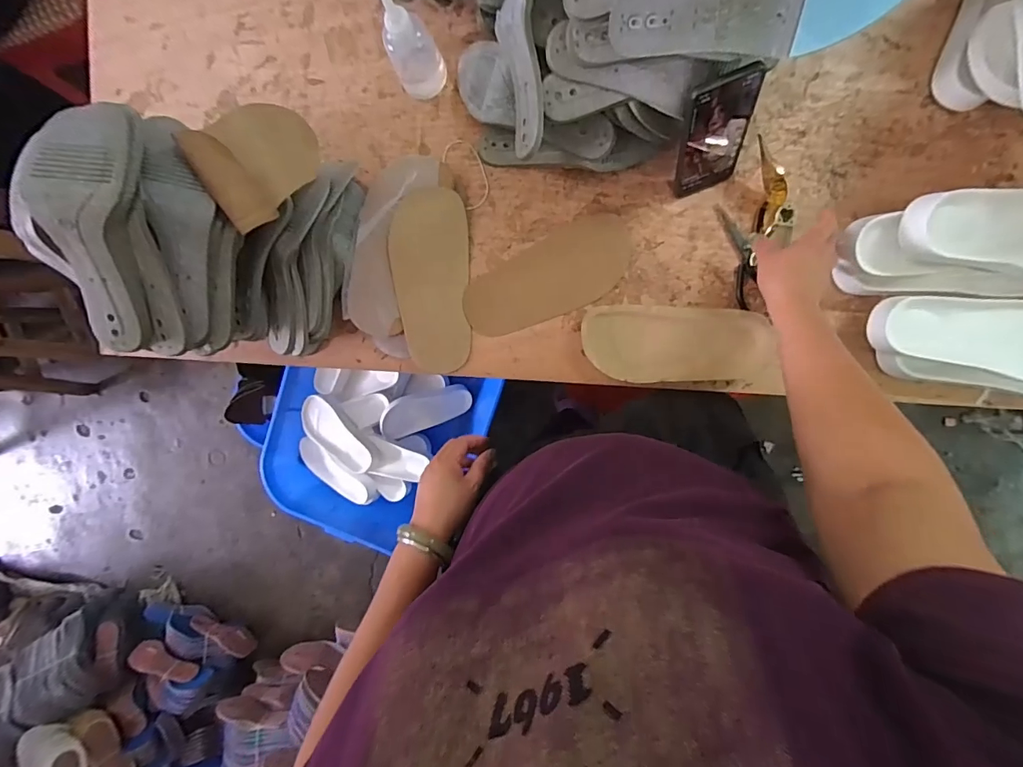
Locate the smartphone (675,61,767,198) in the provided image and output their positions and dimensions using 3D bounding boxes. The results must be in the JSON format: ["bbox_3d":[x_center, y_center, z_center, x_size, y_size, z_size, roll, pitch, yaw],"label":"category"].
[{"bbox_3d":[0.238,-0.286,0.534,0.078,0.160,0.015,-17,69,8],"label":"smartphone"}]

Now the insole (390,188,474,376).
[{"bbox_3d":[-0.110,-0.140,0.638,0.104,0.007,0.244,-6,101,-14],"label":"insole"}]

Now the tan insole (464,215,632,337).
[{"bbox_3d":[0.052,-0.147,0.641,0.246,0.008,0.107,-28,91,8],"label":"tan insole"}]

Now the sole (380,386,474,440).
[{"bbox_3d":[-0.216,0.065,1.154,0.230,0.019,0.091,-19,93,-17],"label":"sole"}]

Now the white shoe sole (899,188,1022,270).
[{"bbox_3d":[0.567,-0.172,0.504,0.242,0.045,0.089,7,96,6],"label":"white shoe sole"}]

